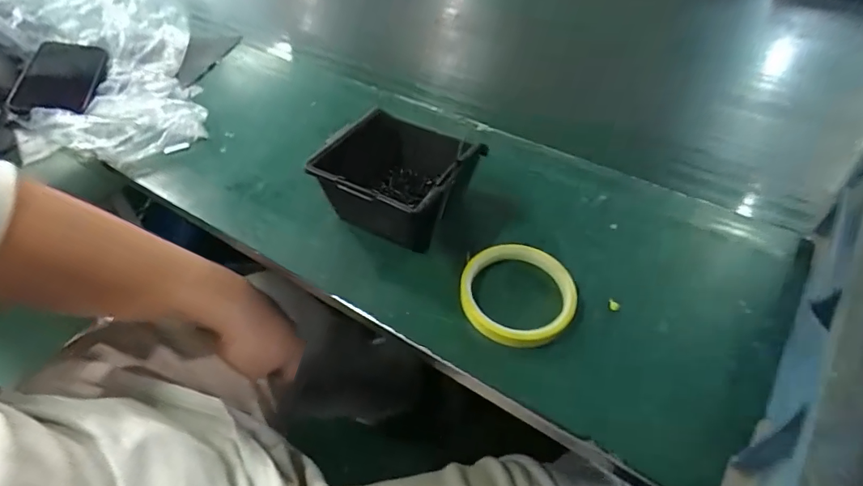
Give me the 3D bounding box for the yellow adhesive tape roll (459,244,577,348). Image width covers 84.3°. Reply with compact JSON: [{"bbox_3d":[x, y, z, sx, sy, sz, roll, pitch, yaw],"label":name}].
[{"bbox_3d":[0.067,0.039,0.377,0.089,0.018,0.091,0,45,0],"label":"yellow adhesive tape roll"}]

